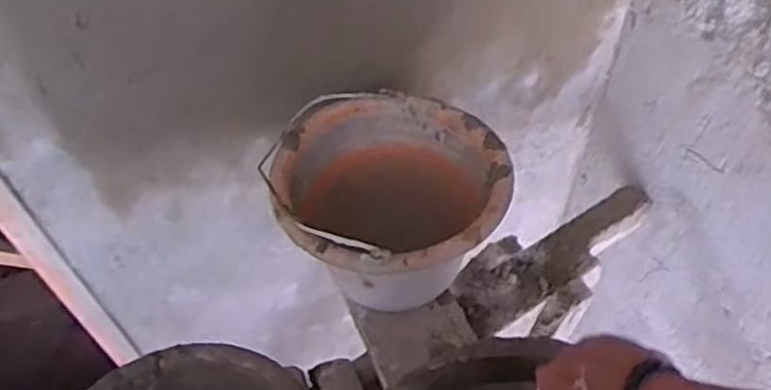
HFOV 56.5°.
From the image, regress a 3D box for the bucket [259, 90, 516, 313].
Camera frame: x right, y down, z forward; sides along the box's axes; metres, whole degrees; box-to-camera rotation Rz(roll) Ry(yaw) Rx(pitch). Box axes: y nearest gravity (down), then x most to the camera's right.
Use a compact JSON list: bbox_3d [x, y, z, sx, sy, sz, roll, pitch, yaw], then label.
[{"bbox_3d":[0.007,0.022,0.839,0.245,0.201,0.244,-1,55,2],"label":"bucket"}]

